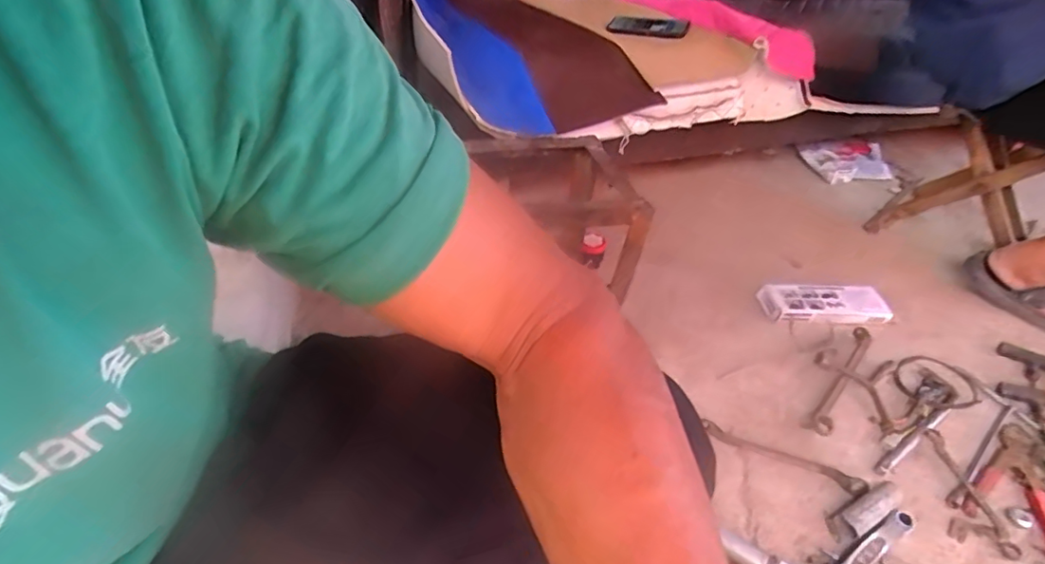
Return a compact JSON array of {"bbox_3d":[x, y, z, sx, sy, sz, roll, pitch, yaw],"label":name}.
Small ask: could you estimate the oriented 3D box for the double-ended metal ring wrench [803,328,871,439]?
[{"bbox_3d":[0.517,0.150,0.879,0.035,0.029,0.277,31,46,29],"label":"double-ended metal ring wrench"}]

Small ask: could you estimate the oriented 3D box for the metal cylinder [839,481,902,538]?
[{"bbox_3d":[0.450,0.291,0.709,0.096,0.031,0.033,-17,44,-25],"label":"metal cylinder"}]

